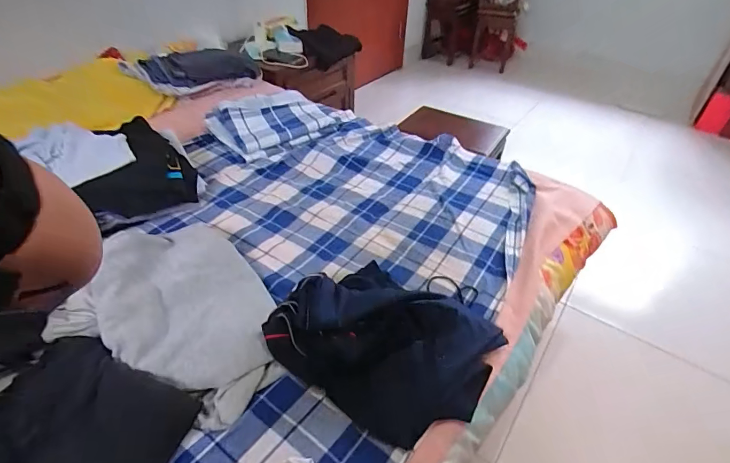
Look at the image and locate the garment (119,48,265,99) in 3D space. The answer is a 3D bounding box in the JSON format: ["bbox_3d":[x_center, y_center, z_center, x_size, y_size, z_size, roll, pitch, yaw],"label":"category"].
[{"bbox_3d":[-0.559,-0.527,1.326,0.415,0.057,0.259,-14,44,-17],"label":"garment"}]

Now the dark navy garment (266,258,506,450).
[{"bbox_3d":[0.031,0.153,0.600,0.294,0.066,0.232,26,47,25],"label":"dark navy garment"}]

